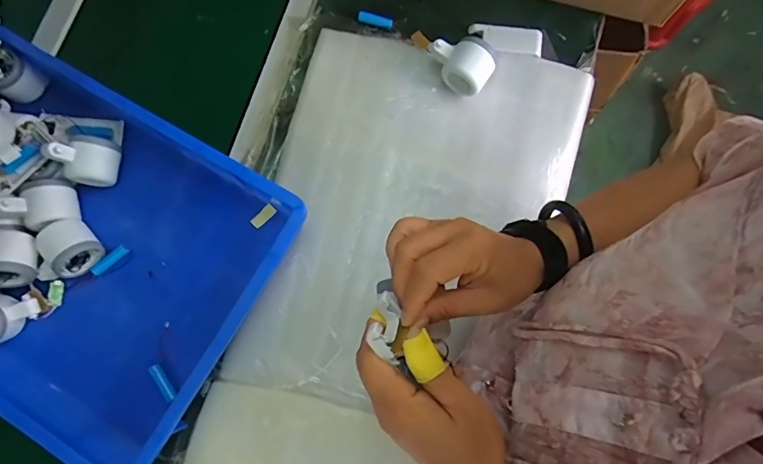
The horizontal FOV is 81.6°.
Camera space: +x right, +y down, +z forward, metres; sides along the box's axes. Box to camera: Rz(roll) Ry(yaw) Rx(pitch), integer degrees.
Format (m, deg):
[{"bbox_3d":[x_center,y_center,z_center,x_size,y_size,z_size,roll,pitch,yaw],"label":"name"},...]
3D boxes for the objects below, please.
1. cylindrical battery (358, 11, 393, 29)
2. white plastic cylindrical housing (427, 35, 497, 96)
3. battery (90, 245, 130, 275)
[{"bbox_3d":[-0.010,-0.310,0.640,0.053,0.012,0.018,17,79,5],"label":"cylindrical battery"},{"bbox_3d":[0.103,-0.227,0.594,0.093,0.057,0.056,29,80,7],"label":"white plastic cylindrical housing"},{"bbox_3d":[-0.353,0.037,0.576,0.049,0.012,0.013,-44,80,-7],"label":"battery"}]

